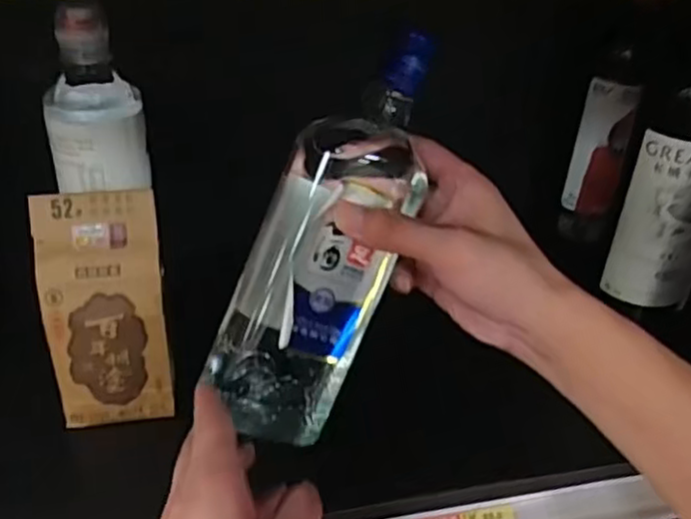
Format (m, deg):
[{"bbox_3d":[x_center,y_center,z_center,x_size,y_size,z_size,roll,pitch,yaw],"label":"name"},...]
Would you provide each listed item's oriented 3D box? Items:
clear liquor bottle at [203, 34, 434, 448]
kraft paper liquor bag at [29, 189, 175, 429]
[{"bbox_3d":[-0.012,-0.010,0.392,0.073,0.228,0.061,23,3,26],"label":"clear liquor bottle"},{"bbox_3d":[-0.144,0.032,0.431,0.067,0.138,0.047,-8,36,-16],"label":"kraft paper liquor bag"}]

